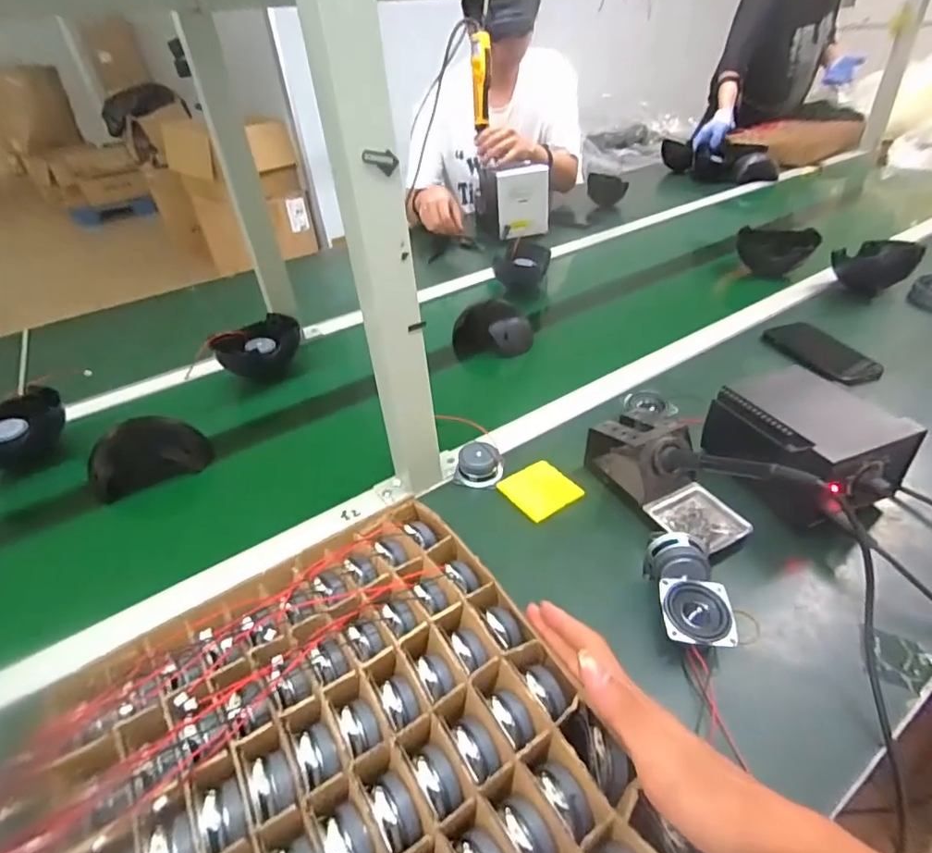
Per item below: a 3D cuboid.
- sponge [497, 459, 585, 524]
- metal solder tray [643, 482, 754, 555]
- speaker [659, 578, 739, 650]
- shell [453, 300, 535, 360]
[{"bbox_3d":[0.077,0.066,0.549,0.065,0.006,0.068,-28,42,-23],"label":"sponge"},{"bbox_3d":[0.219,0.088,0.491,0.072,0.015,0.069,-21,40,-19],"label":"metal solder tray"},{"bbox_3d":[0.182,0.155,0.412,0.053,0.035,0.056,1,38,9],"label":"speaker"},{"bbox_3d":[0.041,-0.147,0.801,0.120,0.083,0.054,-1,38,6],"label":"shell"}]

